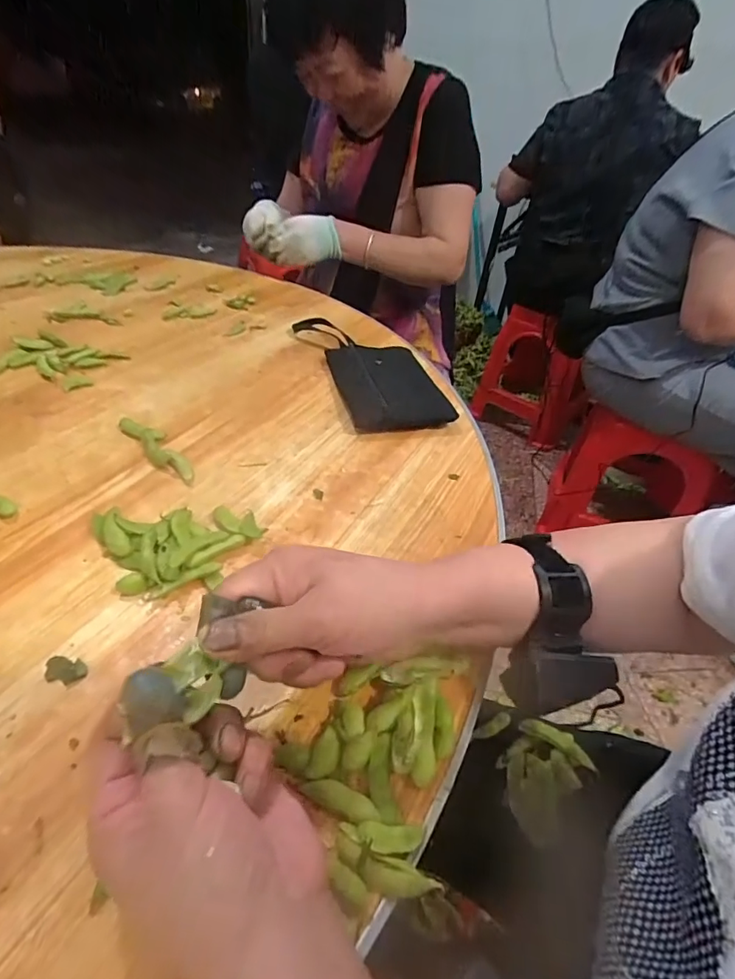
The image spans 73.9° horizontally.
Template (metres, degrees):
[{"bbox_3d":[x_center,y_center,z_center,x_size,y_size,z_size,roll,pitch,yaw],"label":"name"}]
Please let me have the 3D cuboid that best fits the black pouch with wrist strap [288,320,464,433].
[{"bbox_3d":[0.008,-0.155,0.618,0.124,0.020,0.272,-10,43,-18],"label":"black pouch with wrist strap"}]

